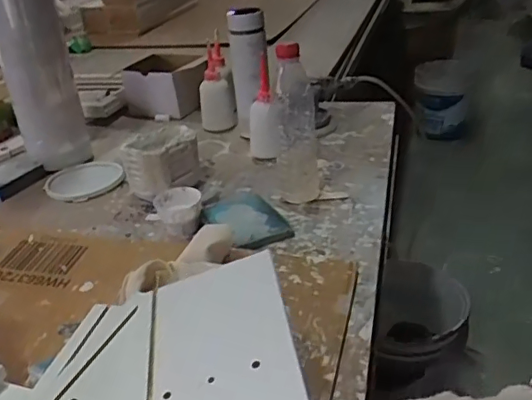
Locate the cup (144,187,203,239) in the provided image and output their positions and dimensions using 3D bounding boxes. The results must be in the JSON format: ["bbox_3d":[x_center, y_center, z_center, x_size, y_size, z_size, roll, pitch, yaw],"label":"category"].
[{"bbox_3d":[-0.129,0.015,0.788,0.080,0.045,0.087,-3,28,2],"label":"cup"}]

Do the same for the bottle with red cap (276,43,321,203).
[{"bbox_3d":[0.043,-0.111,0.815,0.061,0.224,0.060,-3,28,2],"label":"bottle with red cap"}]

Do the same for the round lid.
[{"bbox_3d":[-0.304,-0.034,0.943,0.124,0.015,0.121,-3,28,2],"label":"round lid"}]

